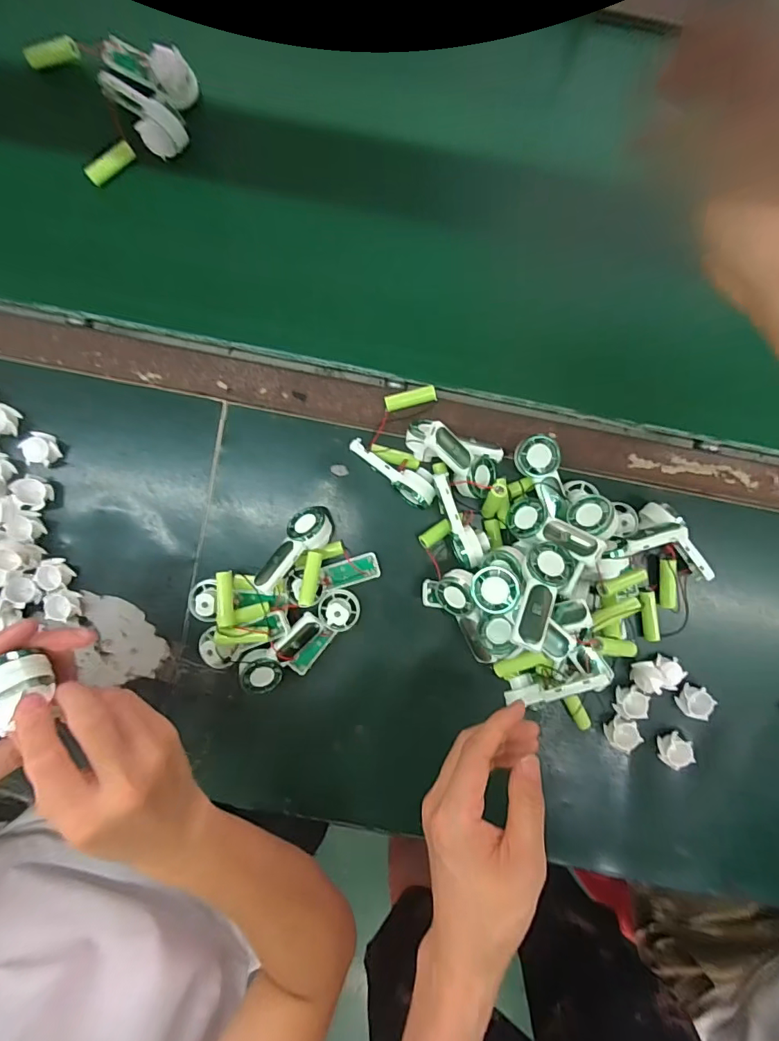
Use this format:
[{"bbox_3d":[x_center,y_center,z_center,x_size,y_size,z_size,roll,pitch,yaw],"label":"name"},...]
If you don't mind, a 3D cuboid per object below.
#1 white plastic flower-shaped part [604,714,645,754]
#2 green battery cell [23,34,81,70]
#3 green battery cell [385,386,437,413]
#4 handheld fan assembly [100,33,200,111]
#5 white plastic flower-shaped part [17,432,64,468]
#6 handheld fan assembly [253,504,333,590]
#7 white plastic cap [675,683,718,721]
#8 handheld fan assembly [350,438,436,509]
[{"bbox_3d":[0.233,0.213,0.465,0.030,0.018,0.030,0,92,-1],"label":"white plastic flower-shaped part"},{"bbox_3d":[-0.329,-0.453,0.450,0.050,0.013,0.017,-18,92,-1],"label":"green battery cell"},{"bbox_3d":[0.021,-0.119,0.456,0.050,0.014,0.015,-14,92,-1],"label":"green battery cell"},{"bbox_3d":[-0.238,-0.441,0.448,0.092,0.037,0.034,25,91,-2],"label":"handheld fan assembly"},{"bbox_3d":[-0.336,-0.068,0.449,0.031,0.019,0.032,5,92,-1],"label":"white plastic flower-shaped part"},{"bbox_3d":[-0.089,0.024,0.439,0.043,0.031,0.101,38,64,-2],"label":"handheld fan assembly"},{"bbox_3d":[0.307,0.182,0.465,0.030,0.014,0.030,0,92,-1],"label":"white plastic cap"},{"bbox_3d":[0.005,-0.050,0.448,0.092,0.033,0.033,40,91,-2],"label":"handheld fan assembly"}]

